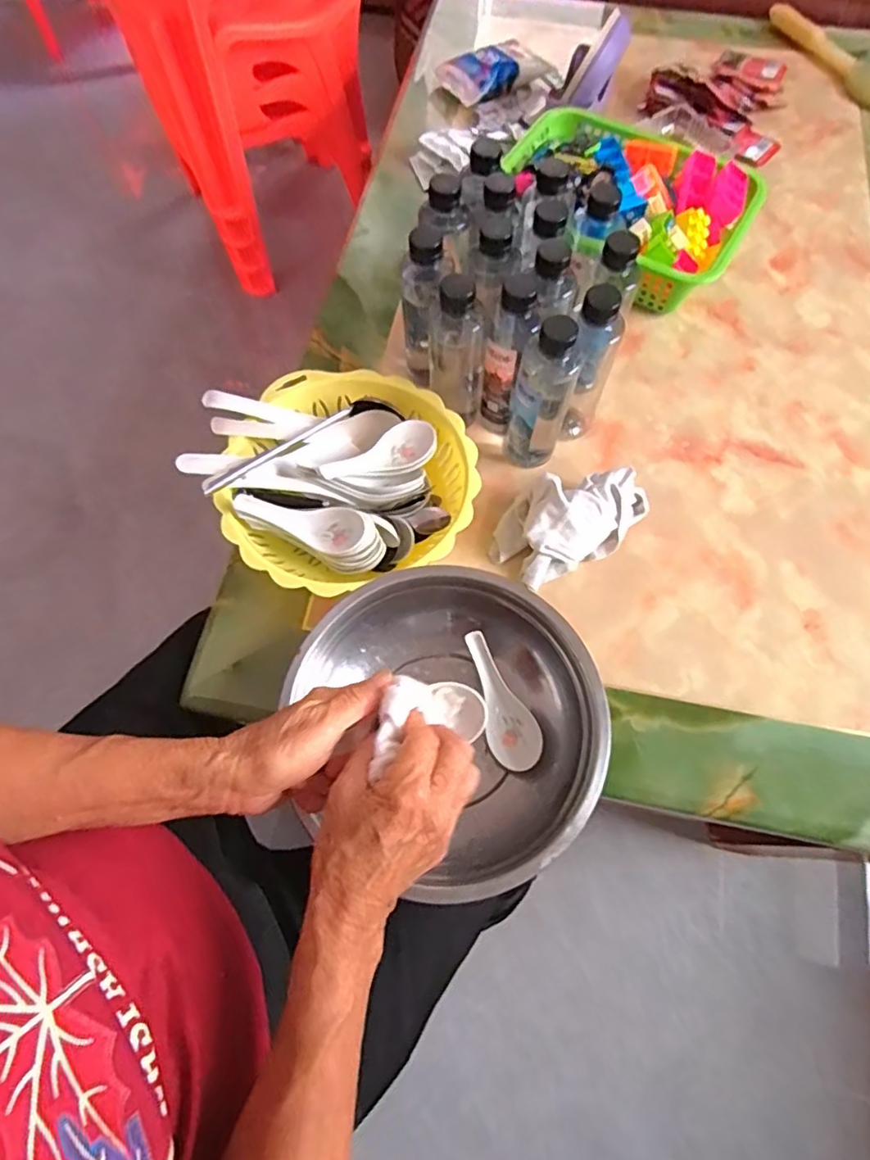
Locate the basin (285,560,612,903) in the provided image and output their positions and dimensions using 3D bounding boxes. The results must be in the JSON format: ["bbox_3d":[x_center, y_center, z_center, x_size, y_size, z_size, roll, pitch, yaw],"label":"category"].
[{"bbox_3d":[0.012,0.118,0.523,0.255,0.072,0.250,0,67,0],"label":"basin"}]

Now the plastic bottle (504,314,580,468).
[{"bbox_3d":[0.103,-0.180,0.587,0.057,0.173,0.053,18,68,8],"label":"plastic bottle"}]

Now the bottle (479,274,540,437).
[{"bbox_3d":[0.076,-0.224,0.609,0.051,0.179,0.058,41,73,16],"label":"bottle"}]

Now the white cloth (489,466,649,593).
[{"bbox_3d":[0.136,-0.066,0.603,0.162,0.056,0.094,-26,69,-10],"label":"white cloth"}]

